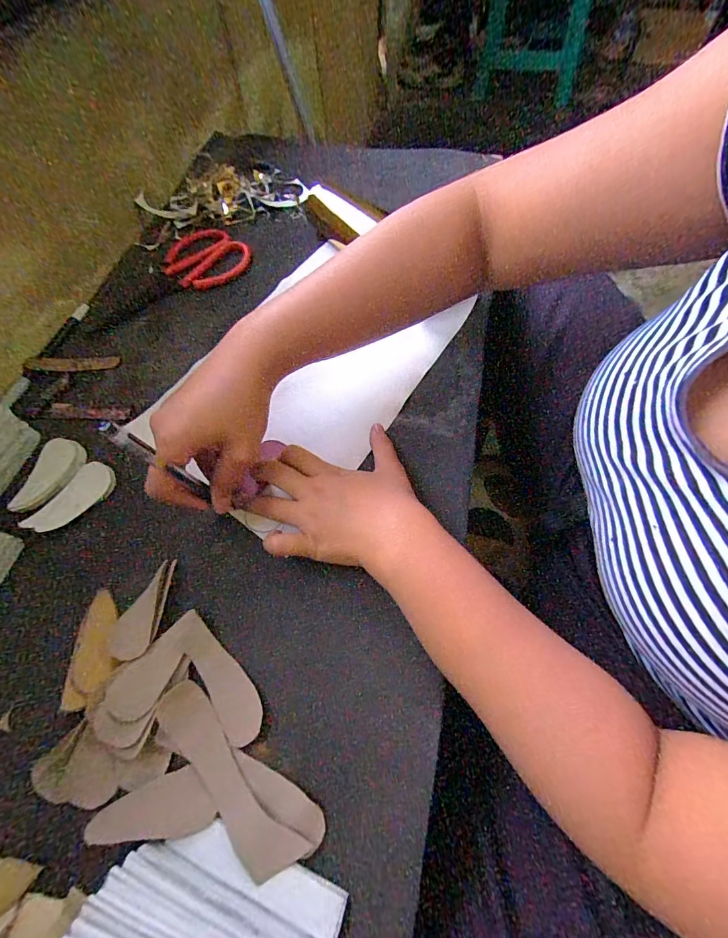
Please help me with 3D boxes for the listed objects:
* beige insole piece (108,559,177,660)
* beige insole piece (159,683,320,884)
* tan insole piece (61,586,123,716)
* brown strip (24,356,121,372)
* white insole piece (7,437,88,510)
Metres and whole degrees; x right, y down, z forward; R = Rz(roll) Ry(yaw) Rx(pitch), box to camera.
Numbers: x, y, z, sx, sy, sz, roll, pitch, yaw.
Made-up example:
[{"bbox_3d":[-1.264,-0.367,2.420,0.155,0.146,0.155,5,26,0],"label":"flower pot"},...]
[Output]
[{"bbox_3d":[-0.161,0.100,0.294,0.031,0.006,0.068,1,62,4],"label":"beige insole piece"},{"bbox_3d":[-0.080,0.182,0.243,0.122,0.007,0.042,37,69,20],"label":"beige insole piece"},{"bbox_3d":[-0.186,0.123,0.284,0.033,0.013,0.076,-9,62,-2],"label":"tan insole piece"},{"bbox_3d":[-0.301,-0.109,0.420,0.084,0.004,0.018,-10,76,-16],"label":"brown strip"},{"bbox_3d":[-0.277,0.005,0.353,0.039,0.008,0.071,11,63,9],"label":"white insole piece"}]

